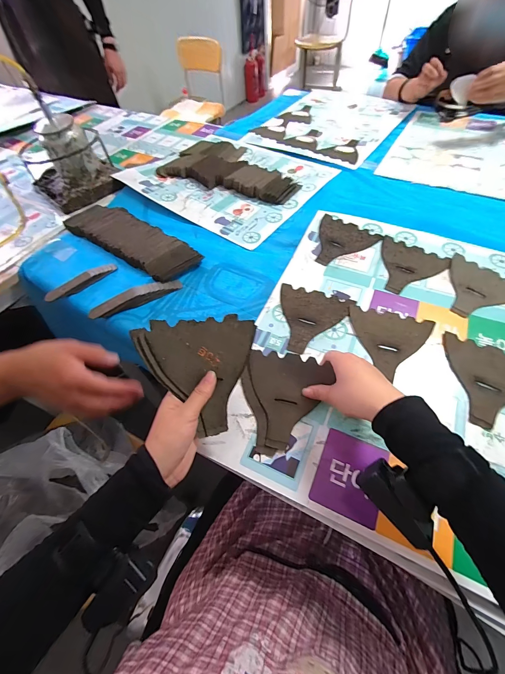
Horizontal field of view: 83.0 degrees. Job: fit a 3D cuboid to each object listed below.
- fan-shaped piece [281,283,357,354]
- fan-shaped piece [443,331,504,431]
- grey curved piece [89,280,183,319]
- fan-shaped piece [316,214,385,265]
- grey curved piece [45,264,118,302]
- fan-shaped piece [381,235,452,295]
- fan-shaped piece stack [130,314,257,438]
[{"bbox_3d":[0.091,-0.030,0.459,0.116,0.004,0.126,16,58,14],"label":"fan-shaped piece"},{"bbox_3d":[0.315,0.063,0.378,0.124,0.006,0.124,22,62,21],"label":"fan-shaped piece"},{"bbox_3d":[-0.210,-0.073,0.519,0.163,0.026,0.022,-26,58,-14],"label":"grey curved piece"},{"bbox_3d":[0.167,-0.181,0.554,0.118,0.004,0.127,32,67,21],"label":"fan-shaped piece"},{"bbox_3d":[-0.332,-0.108,0.557,0.135,0.017,0.021,-37,61,-20],"label":"grey curved piece"},{"bbox_3d":[0.270,-0.123,0.510,0.117,0.004,0.125,32,66,23],"label":"fan-shaped piece"},{"bbox_3d":[-0.058,0.045,0.336,0.134,0.014,0.134,-7,85,-22],"label":"fan-shaped piece stack"}]

